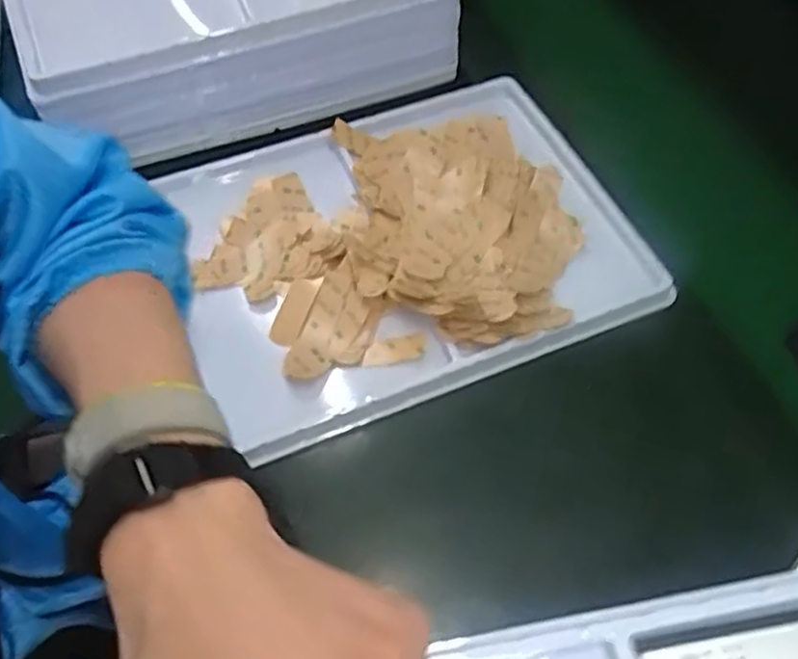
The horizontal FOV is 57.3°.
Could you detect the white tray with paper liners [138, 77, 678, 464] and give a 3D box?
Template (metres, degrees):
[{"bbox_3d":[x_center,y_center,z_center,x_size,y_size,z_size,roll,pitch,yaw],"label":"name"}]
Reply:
[{"bbox_3d":[0.002,-0.068,0.525,0.308,0.032,0.244,-20,58,-13],"label":"white tray with paper liners"}]

